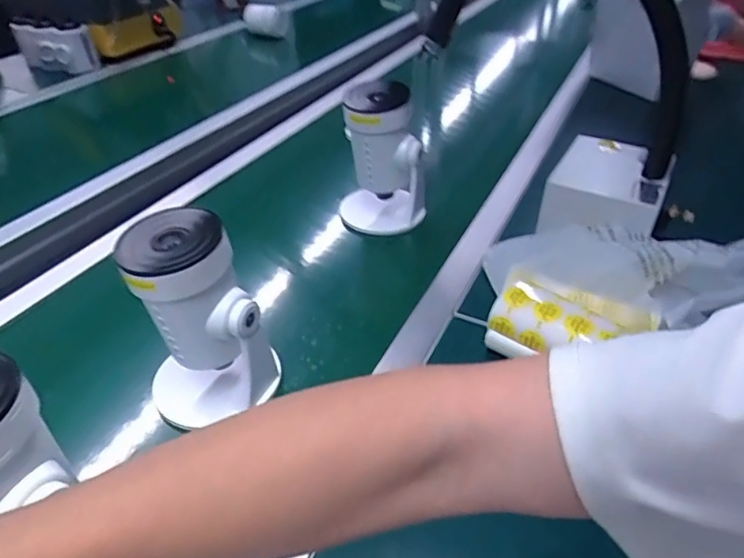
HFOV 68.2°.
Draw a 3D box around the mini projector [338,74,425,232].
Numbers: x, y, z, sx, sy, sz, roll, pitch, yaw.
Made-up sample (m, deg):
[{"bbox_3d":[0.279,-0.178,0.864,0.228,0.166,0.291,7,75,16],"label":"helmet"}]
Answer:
[{"bbox_3d":[0.009,-0.159,0.740,0.092,0.193,0.089,25,46,35],"label":"mini projector"}]

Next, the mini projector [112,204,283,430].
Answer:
[{"bbox_3d":[-0.159,0.038,0.502,0.121,0.192,0.110,-21,39,-20],"label":"mini projector"}]

